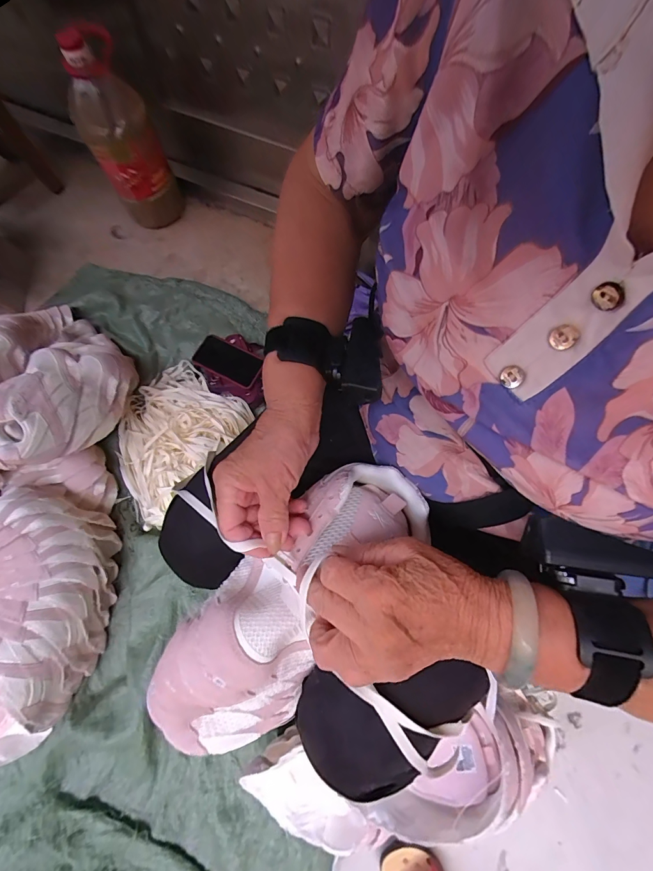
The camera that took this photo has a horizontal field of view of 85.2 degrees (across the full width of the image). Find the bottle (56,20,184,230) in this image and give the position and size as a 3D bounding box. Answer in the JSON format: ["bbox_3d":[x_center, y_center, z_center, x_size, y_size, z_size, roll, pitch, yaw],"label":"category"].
[{"bbox_3d":[-0.474,-0.697,0.835,0.164,0.365,0.164,-30,75,-11],"label":"bottle"}]

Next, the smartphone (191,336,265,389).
[{"bbox_3d":[-0.228,-0.173,0.821,0.164,0.016,0.085,26,66,8],"label":"smartphone"}]

